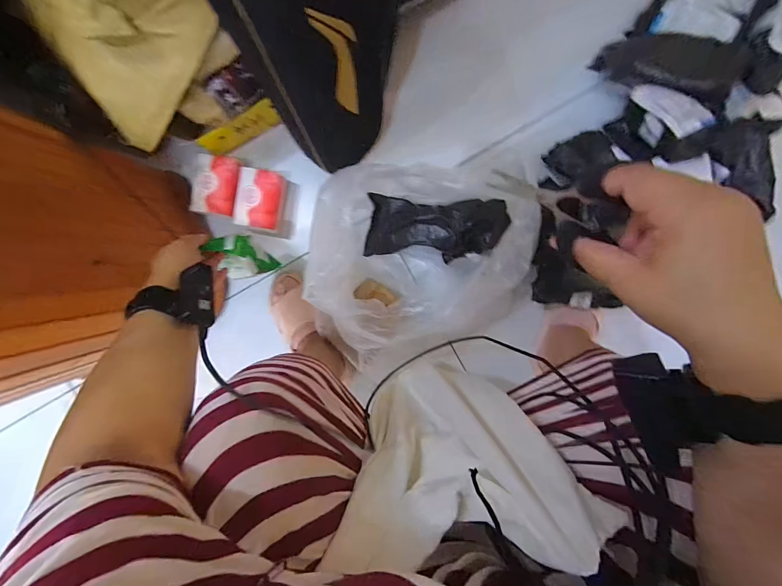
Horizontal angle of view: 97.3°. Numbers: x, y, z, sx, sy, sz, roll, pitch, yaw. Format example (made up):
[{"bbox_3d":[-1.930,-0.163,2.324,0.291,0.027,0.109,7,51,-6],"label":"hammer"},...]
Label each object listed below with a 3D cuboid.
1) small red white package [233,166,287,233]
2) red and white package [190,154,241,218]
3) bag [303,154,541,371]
[{"bbox_3d":[-0.270,-0.193,0.709,0.085,0.055,0.117,14,99,-12],"label":"small red white package"},{"bbox_3d":[-0.361,-0.222,0.714,0.079,0.039,0.119,13,94,-25],"label":"red and white package"},{"bbox_3d":[0.048,-0.068,0.628,0.312,0.207,0.274,-2,92,3],"label":"bag"}]

